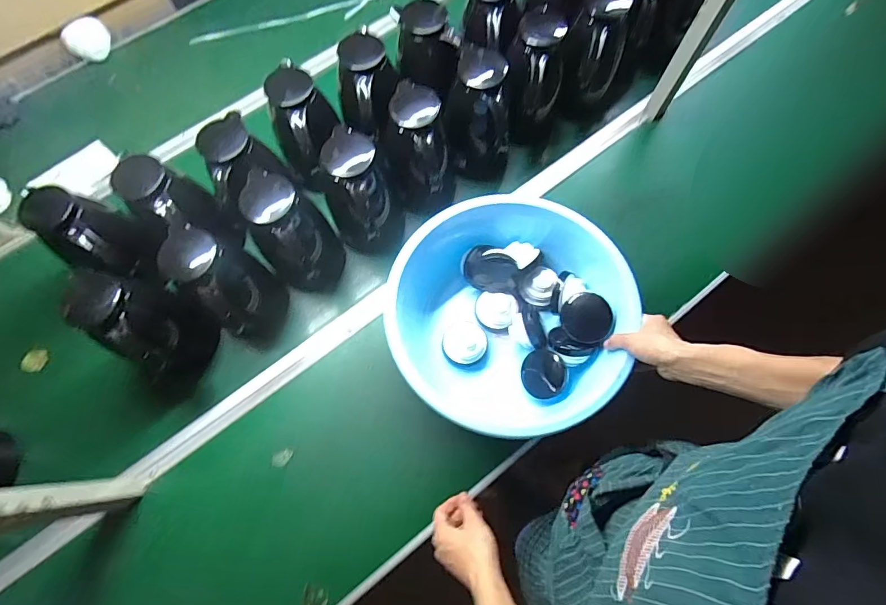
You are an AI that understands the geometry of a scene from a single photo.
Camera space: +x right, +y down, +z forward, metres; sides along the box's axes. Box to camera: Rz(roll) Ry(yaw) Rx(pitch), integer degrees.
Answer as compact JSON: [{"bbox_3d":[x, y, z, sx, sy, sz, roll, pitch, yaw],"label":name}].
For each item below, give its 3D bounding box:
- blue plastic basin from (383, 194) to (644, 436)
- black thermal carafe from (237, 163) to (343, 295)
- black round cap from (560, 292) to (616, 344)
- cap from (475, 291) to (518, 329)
[{"bbox_3d":[0.100,0.018,0.700,0.370,0.149,0.365,0,72,1],"label":"blue plastic basin"},{"bbox_3d":[-0.252,-0.112,0.735,0.141,0.211,0.137,-26,74,-7],"label":"black thermal carafe"},{"bbox_3d":[0.223,0.026,0.678,0.022,0.084,0.080,-11,46,-48],"label":"black round cap"},{"bbox_3d":[0.091,0.015,0.746,0.069,0.025,0.057,13,86,18],"label":"cap"}]

